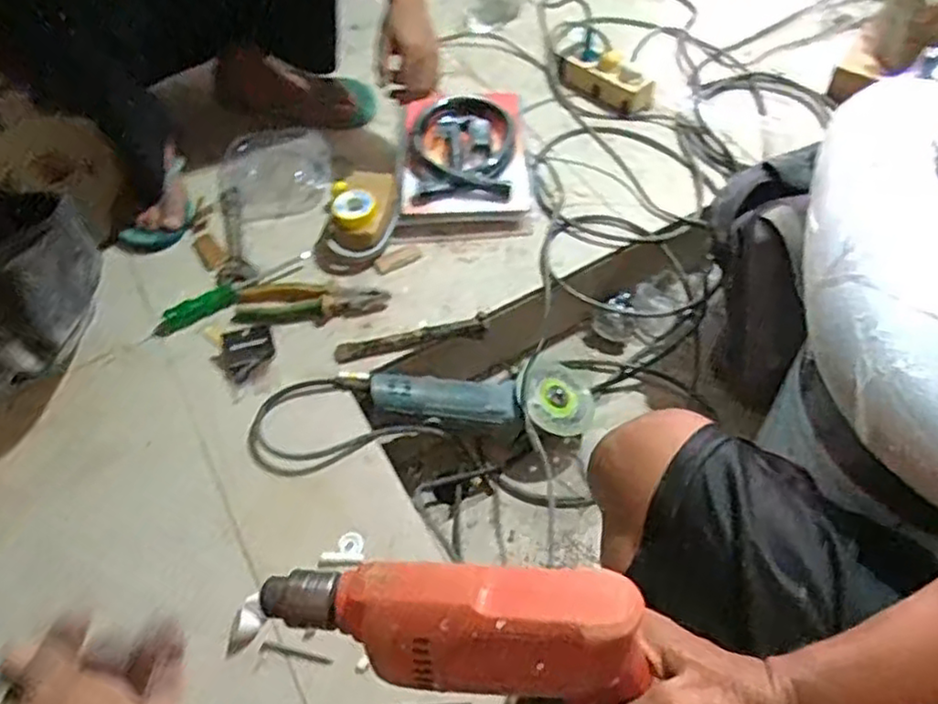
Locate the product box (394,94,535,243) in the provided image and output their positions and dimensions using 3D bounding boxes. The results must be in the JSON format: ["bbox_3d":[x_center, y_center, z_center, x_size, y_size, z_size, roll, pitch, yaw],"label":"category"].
[{"bbox_3d":[-0.006,-0.279,0.984,0.188,0.046,0.283,0,55,4],"label":"product box"}]

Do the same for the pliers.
[{"bbox_3d":[-0.193,-0.060,0.855,0.183,0.020,0.055,-1,55,4],"label":"pliers"}]

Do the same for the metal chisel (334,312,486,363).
[{"bbox_3d":[-0.069,-0.019,0.828,0.180,0.021,0.021,-14,56,-5],"label":"metal chisel"}]

